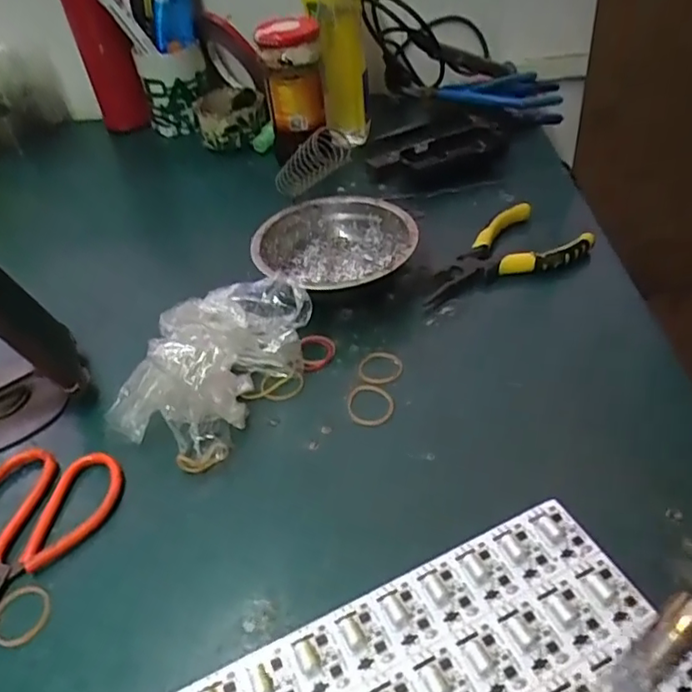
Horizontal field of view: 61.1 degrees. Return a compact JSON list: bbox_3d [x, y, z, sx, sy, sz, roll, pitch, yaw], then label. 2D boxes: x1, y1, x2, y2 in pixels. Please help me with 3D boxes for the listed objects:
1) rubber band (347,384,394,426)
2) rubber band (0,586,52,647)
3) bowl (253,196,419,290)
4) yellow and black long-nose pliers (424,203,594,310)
[{"bbox_3d":[0.016,0.037,0.380,0.030,0.004,0.033,-1,43,6],"label":"rubber band"},{"bbox_3d":[-0.164,0.136,0.296,0.028,0.004,0.029,-3,42,3],"label":"rubber band"},{"bbox_3d":[-0.008,-0.071,0.473,0.123,0.044,0.123,-3,42,3],"label":"bowl"},{"bbox_3d":[0.120,-0.077,0.474,0.135,0.029,0.066,-14,43,-9],"label":"yellow and black long-nose pliers"}]

